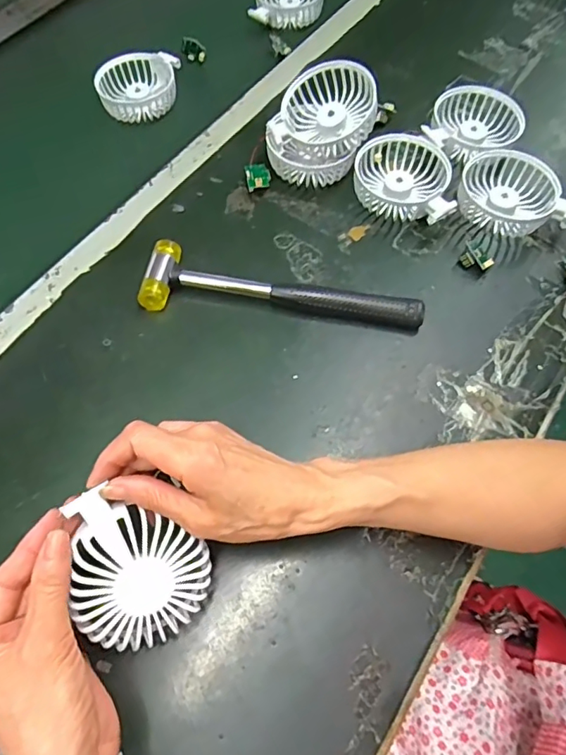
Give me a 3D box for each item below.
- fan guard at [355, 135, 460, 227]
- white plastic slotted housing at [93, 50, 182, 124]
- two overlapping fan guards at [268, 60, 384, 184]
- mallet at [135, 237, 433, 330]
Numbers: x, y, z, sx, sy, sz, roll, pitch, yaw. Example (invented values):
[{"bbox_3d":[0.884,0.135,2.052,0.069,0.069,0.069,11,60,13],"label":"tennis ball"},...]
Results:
[{"bbox_3d":[0.119,-0.193,0.515,0.102,0.031,0.089,23,66,13],"label":"fan guard"},{"bbox_3d":[-0.165,-0.342,0.619,0.101,0.036,0.078,-10,63,-4],"label":"white plastic slotted housing"},{"bbox_3d":[0.038,-0.249,0.518,0.104,0.069,0.097,3,63,3],"label":"two overlapping fan guards"},{"bbox_3d":[0.000,-0.075,0.452,0.239,0.023,0.061,8,63,6],"label":"mallet"}]

